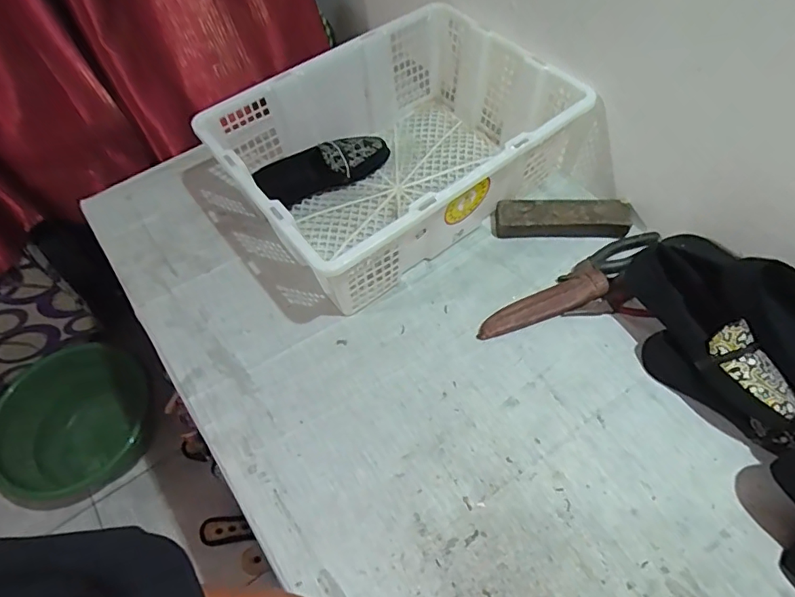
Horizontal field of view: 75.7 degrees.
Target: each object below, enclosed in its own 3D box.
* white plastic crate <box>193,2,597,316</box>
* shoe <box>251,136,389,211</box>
[{"bbox_3d":[0.000,-0.227,0.788,0.479,0.178,0.349,-35,61,-18],"label":"white plastic crate"},{"bbox_3d":[-0.119,-0.218,0.852,0.226,0.066,0.072,-27,59,-13],"label":"shoe"}]

